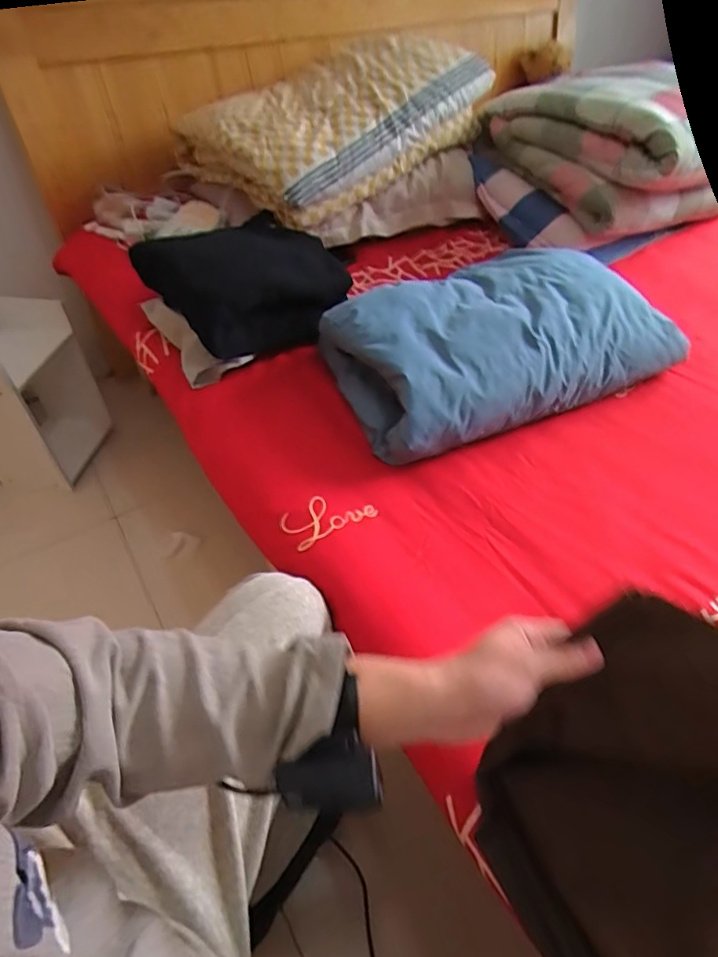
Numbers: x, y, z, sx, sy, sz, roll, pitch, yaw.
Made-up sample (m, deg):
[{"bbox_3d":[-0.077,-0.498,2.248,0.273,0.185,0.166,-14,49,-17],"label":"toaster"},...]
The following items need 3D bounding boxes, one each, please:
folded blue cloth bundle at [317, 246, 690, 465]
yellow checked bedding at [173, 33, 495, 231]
[{"bbox_3d":[0.217,-0.267,0.954,0.550,0.126,0.410,-20,50,-17],"label":"folded blue cloth bundle"},{"bbox_3d":[-0.049,-1.012,1.496,0.501,0.236,0.834,35,56,28],"label":"yellow checked bedding"}]

